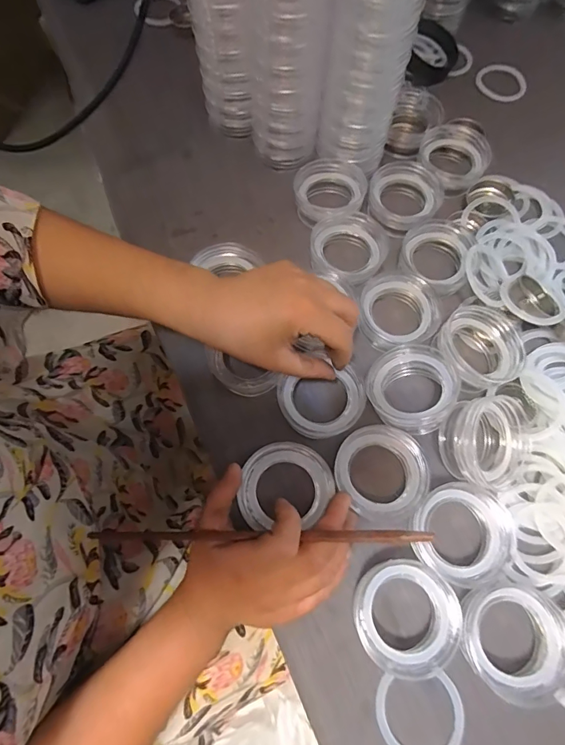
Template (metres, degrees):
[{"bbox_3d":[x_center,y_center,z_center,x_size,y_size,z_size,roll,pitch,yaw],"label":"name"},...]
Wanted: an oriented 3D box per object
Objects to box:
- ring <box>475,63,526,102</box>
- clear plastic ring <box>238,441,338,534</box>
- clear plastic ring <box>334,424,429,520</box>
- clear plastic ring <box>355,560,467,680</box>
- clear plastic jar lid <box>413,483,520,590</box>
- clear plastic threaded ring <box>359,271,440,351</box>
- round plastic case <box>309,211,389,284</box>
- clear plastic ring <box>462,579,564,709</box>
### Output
[{"bbox_3d":[0.264,-0.348,0.515,0.058,0.007,0.053,0,83,-1],"label":"ring"},{"bbox_3d":[0.003,0.084,0.319,0.071,0.016,0.060,-6,70,-3],"label":"clear plastic ring"},{"bbox_3d":[0.075,0.076,0.329,0.069,0.029,0.070,0,69,-1],"label":"clear plastic ring"},{"bbox_3d":[0.084,0.166,0.294,0.066,0.032,0.070,0,69,-1],"label":"clear plastic ring"},{"bbox_3d":[0.130,0.118,0.314,0.066,0.030,0.067,0,69,-1],"label":"clear plastic jar lid"},{"bbox_3d":[0.102,-0.053,0.377,0.068,0.028,0.066,0,69,-1],"label":"clear plastic threaded ring"},{"bbox_3d":[0.060,-0.113,0.396,0.062,0.037,0.069,-15,70,-7],"label":"round plastic case"},{"bbox_3d":[0.157,0.180,0.291,0.068,0.029,0.069,0,69,-1],"label":"clear plastic ring"}]

